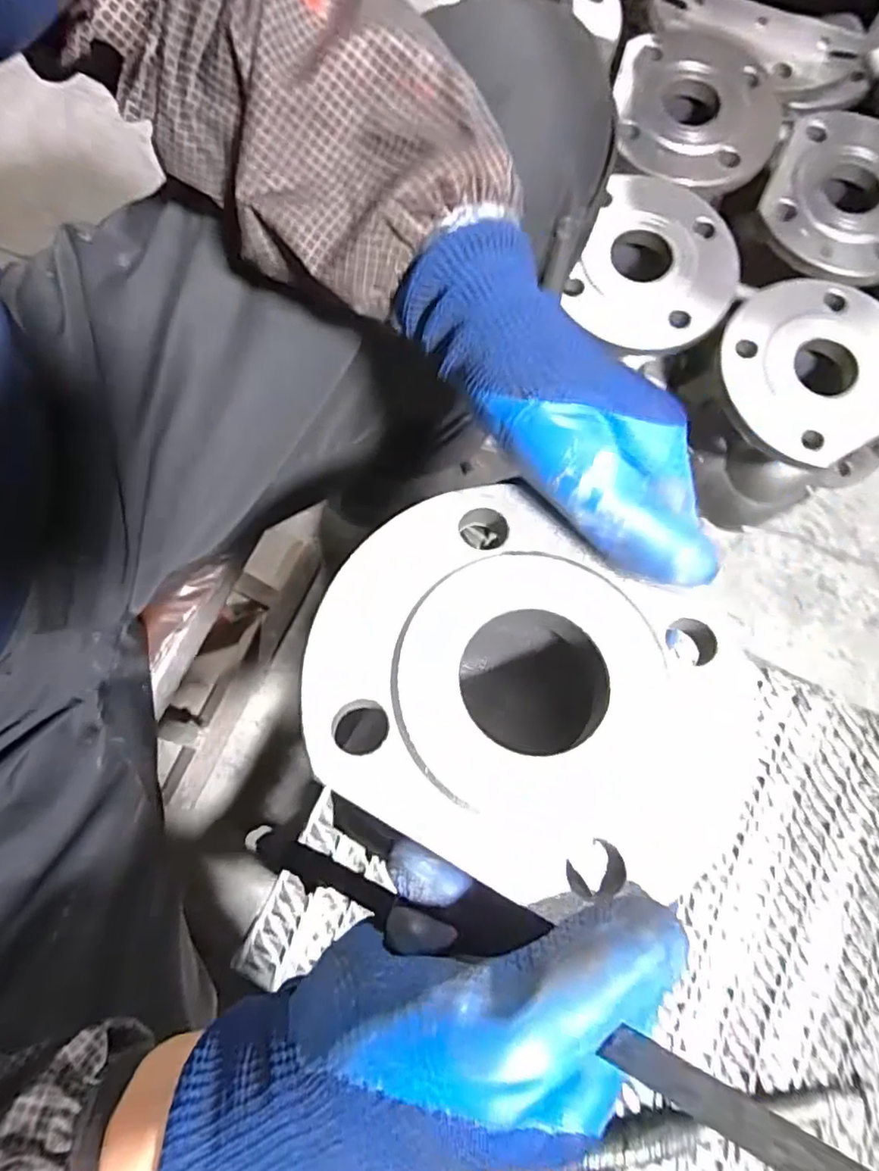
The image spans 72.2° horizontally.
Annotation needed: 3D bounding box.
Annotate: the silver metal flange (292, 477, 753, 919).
[{"bbox_3d":[0.031,0.040,0.235,0.153,0.070,0.124,33,80,5],"label":"silver metal flange"}]

